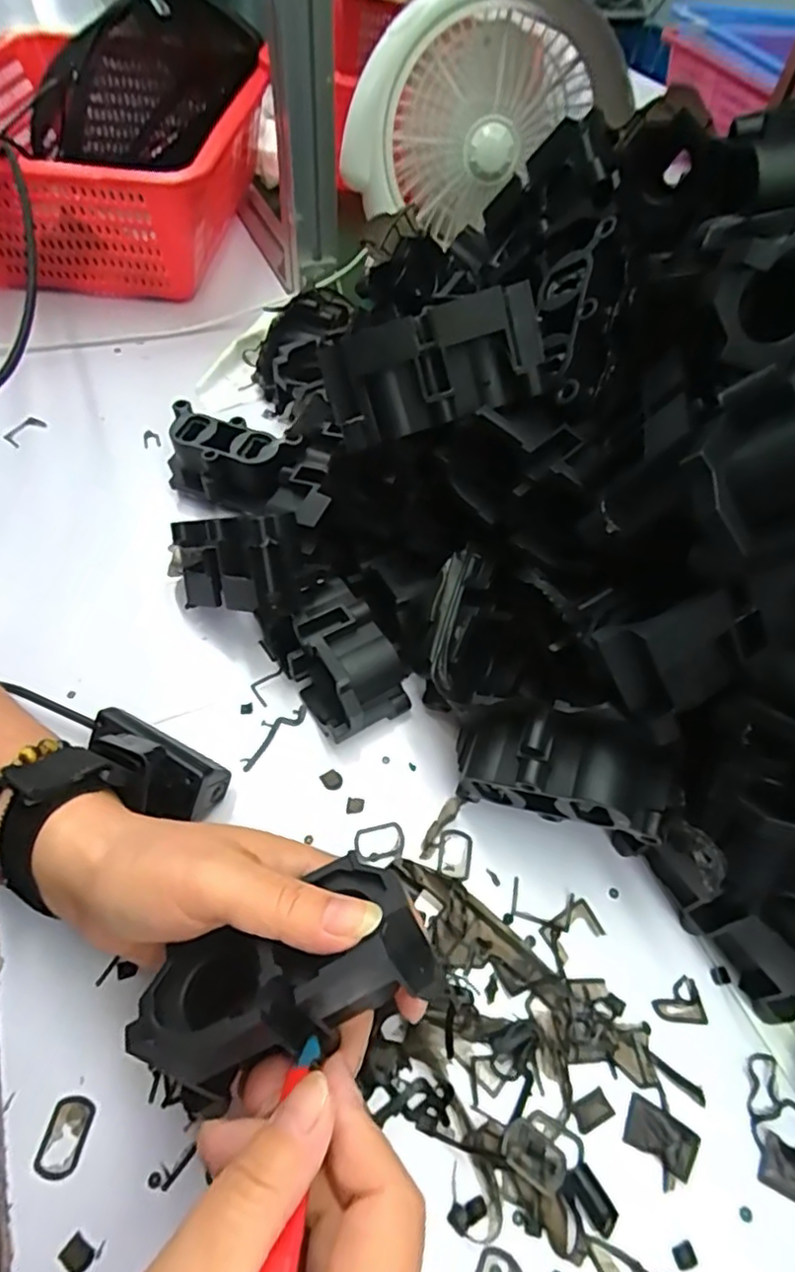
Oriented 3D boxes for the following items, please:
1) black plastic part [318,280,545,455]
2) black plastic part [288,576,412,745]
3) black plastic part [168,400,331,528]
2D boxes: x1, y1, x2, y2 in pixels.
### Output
[{"bbox_3d":[0.016,-0.126,0.296,0.100,0.045,0.035,-14,53,12],"label":"black plastic part"},{"bbox_3d":[-0.032,0.014,0.350,0.052,0.049,0.077,-29,60,-22],"label":"black plastic part"},{"bbox_3d":[-0.099,-0.109,0.432,0.123,0.056,0.048,20,55,11],"label":"black plastic part"}]

